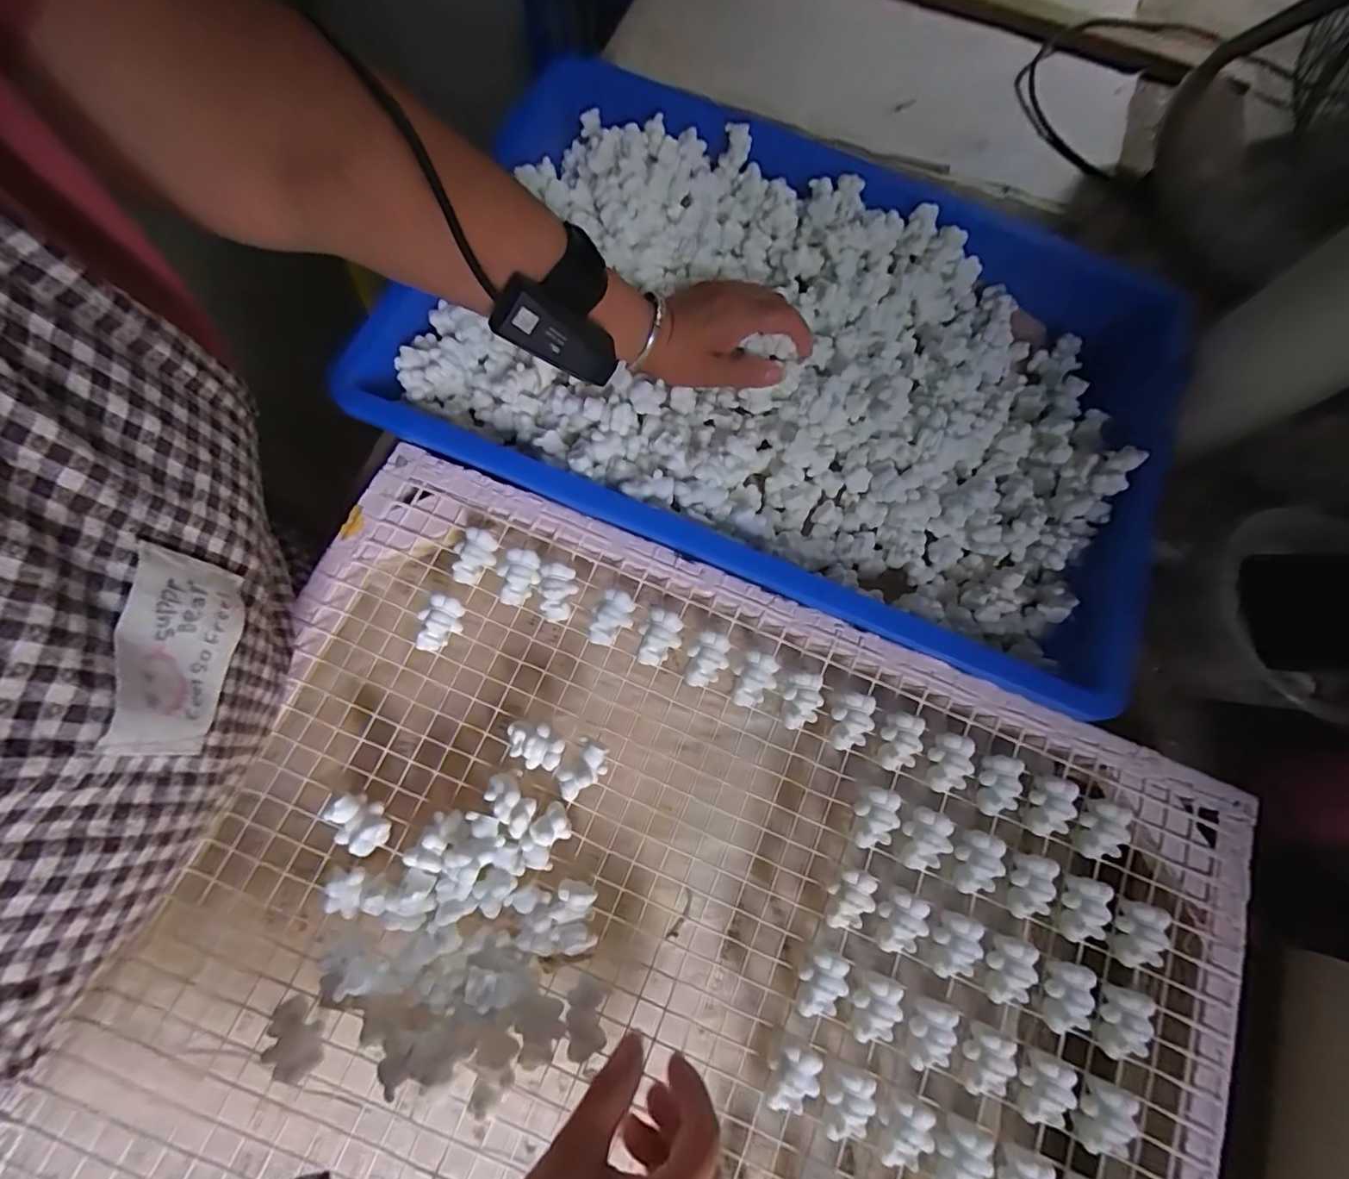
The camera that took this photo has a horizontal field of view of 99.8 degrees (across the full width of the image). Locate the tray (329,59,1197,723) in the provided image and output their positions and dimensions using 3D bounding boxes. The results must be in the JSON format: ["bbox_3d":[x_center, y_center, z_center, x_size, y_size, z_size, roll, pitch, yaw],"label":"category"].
[{"bbox_3d":[0.090,-0.174,0.438,0.580,0.080,0.363,23,73,4],"label":"tray"}]

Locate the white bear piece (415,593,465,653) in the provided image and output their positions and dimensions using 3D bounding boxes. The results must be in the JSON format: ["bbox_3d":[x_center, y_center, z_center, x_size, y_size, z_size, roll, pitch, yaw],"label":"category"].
[{"bbox_3d":[-0.147,0.023,0.357,0.022,0.026,0.036,33,74,7],"label":"white bear piece"}]

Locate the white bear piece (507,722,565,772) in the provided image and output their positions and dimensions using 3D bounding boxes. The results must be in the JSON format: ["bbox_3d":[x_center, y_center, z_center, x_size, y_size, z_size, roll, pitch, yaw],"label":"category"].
[{"bbox_3d":[-0.083,0.094,0.341,0.034,0.016,0.025,6,73,-1],"label":"white bear piece"}]

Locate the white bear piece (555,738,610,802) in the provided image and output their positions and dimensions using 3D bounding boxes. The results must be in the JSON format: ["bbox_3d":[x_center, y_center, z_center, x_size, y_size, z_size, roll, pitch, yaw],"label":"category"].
[{"bbox_3d":[-0.055,0.107,0.338,0.023,0.015,0.037,37,75,8],"label":"white bear piece"}]

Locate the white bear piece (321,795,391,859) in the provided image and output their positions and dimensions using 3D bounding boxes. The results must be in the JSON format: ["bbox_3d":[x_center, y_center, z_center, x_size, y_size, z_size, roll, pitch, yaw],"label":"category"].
[{"bbox_3d":[-0.178,0.132,0.322,0.030,0.023,0.025,27,74,5],"label":"white bear piece"}]

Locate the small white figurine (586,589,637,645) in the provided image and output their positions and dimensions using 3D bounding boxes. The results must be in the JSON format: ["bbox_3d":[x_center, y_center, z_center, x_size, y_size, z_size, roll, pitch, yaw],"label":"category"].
[{"bbox_3d":[-0.039,0.018,0.358,0.025,0.020,0.032,10,73,0],"label":"small white figurine"}]

